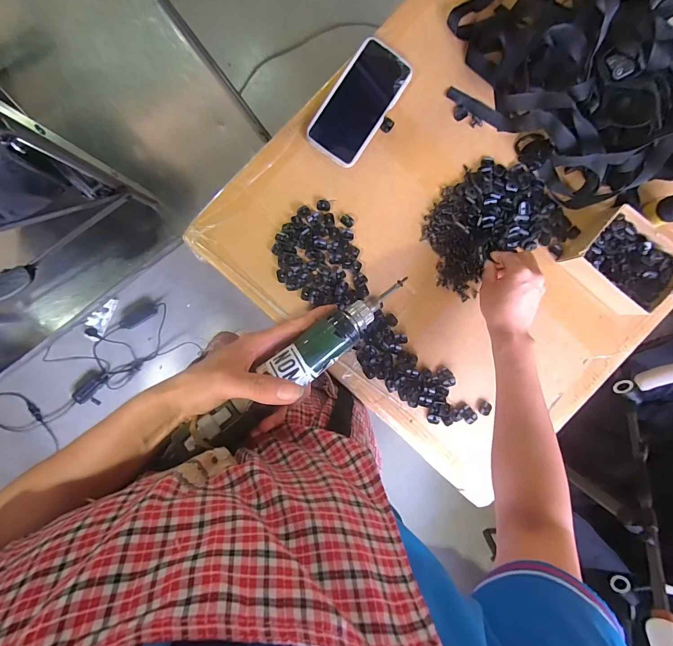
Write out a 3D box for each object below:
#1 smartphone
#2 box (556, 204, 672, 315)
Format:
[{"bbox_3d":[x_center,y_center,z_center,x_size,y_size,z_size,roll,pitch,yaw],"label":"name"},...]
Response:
[{"bbox_3d":[0.031,-0.303,0.479,0.082,0.011,0.167,35,90,-3],"label":"smartphone"},{"bbox_3d":[0.405,-0.083,0.493,0.134,0.047,0.109,42,90,-3],"label":"box"}]

